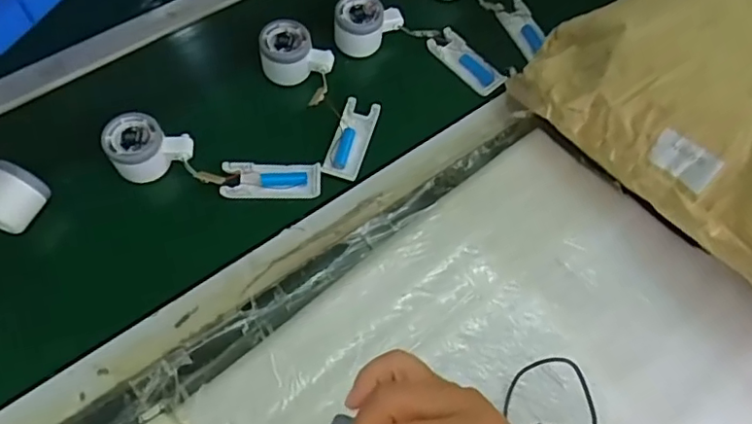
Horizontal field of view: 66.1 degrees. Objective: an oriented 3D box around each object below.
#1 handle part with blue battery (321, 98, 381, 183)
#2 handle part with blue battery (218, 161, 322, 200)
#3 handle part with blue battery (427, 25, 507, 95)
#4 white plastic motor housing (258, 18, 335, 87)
[{"bbox_3d":[-0.028,-0.084,0.657,0.041,0.010,0.102,16,64,5],"label":"handle part with blue battery"},{"bbox_3d":[-0.113,-0.035,0.627,0.105,0.013,0.043,-1,64,-4],"label":"handle part with blue battery"},{"bbox_3d":[0.113,-0.186,0.719,0.042,0.019,0.107,-36,71,-19],"label":"handle part with blue battery"},{"bbox_3d":[-0.093,-0.188,0.683,0.085,0.046,0.057,0,64,-4],"label":"white plastic motor housing"}]

